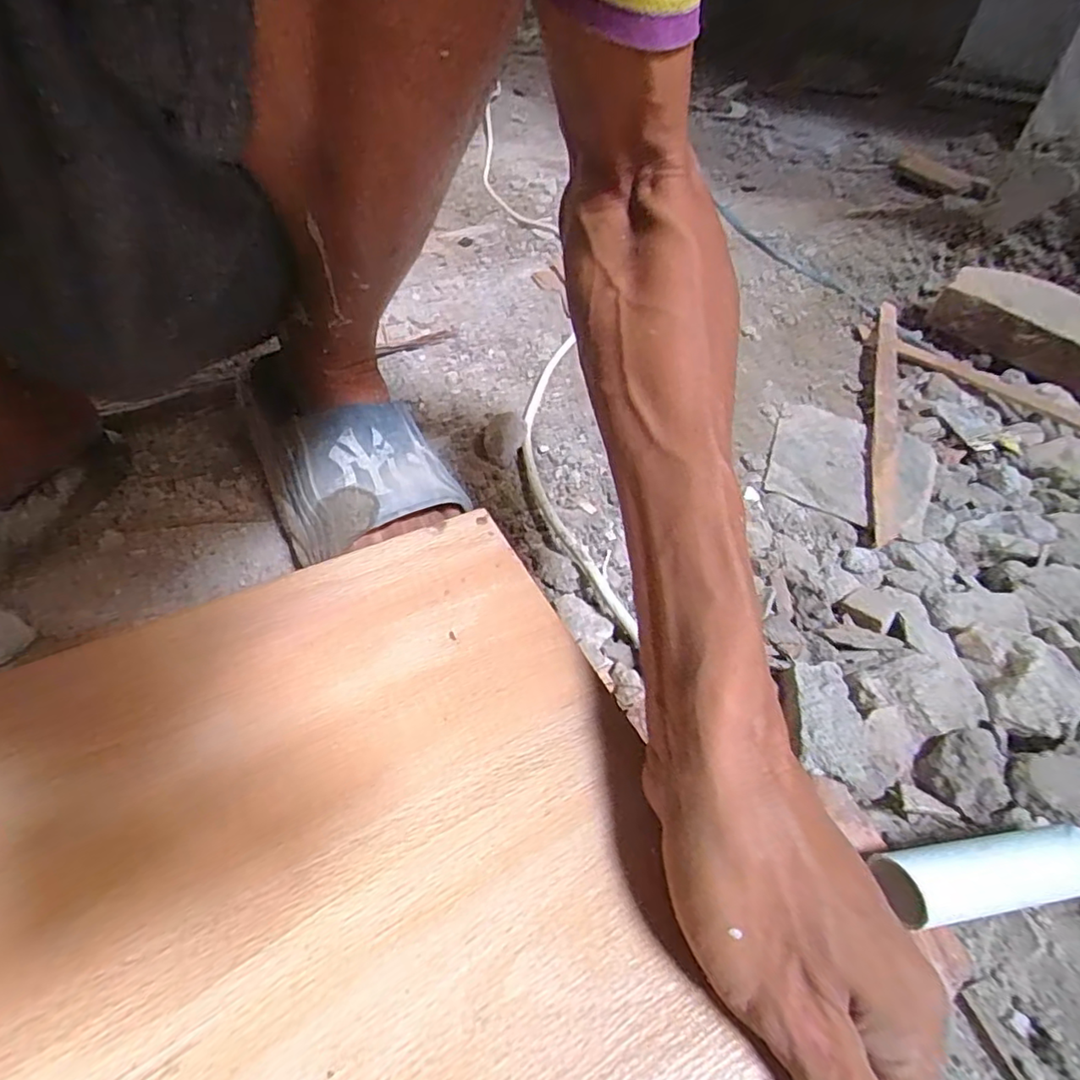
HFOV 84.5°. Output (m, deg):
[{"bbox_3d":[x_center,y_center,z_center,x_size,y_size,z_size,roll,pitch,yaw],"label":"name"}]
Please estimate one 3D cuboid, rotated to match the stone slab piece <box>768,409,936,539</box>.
[{"bbox_3d":[0.301,-0.071,0.573,0.149,0.013,0.165,19,47,13],"label":"stone slab piece"}]

